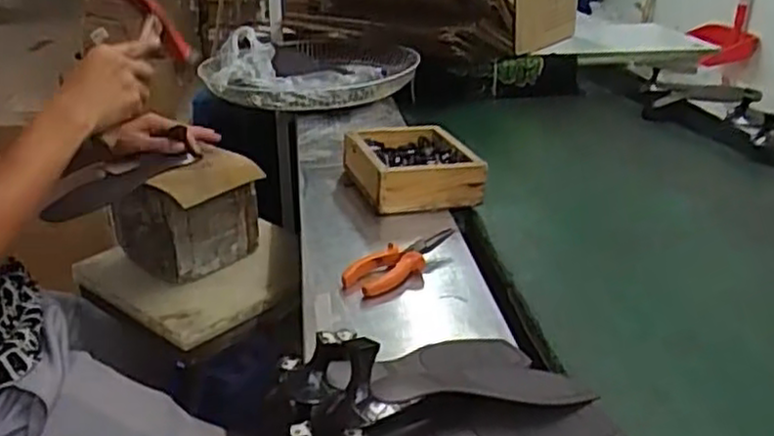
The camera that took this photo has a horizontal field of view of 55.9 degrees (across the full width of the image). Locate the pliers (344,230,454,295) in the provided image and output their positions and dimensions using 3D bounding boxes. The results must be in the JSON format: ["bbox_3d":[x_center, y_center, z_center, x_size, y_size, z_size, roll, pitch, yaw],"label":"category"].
[{"bbox_3d":[0.013,0.047,0.809,0.053,0.032,0.146,19,28,35],"label":"pliers"}]

